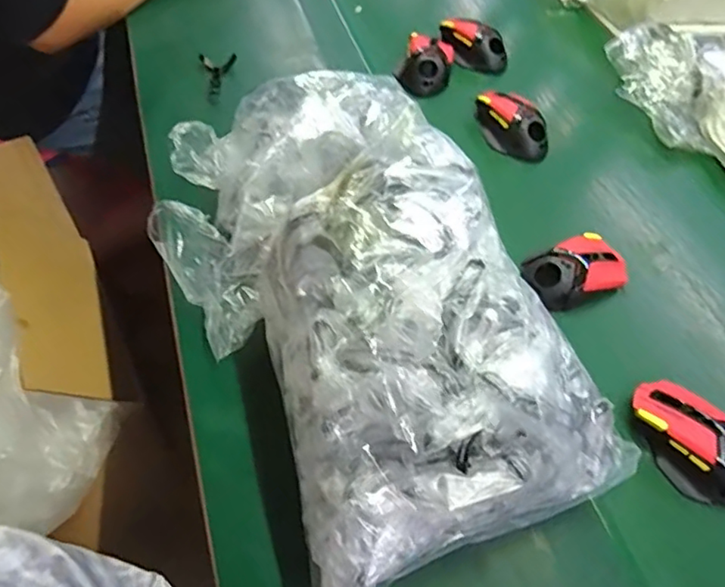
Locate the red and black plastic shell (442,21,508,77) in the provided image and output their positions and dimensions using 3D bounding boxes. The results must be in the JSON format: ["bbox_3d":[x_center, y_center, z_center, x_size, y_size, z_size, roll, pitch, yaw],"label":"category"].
[{"bbox_3d":[0.151,-0.350,0.813,0.109,0.045,0.051,39,61,20],"label":"red and black plastic shell"}]

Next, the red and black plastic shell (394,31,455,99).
[{"bbox_3d":[0.085,-0.311,0.785,0.071,0.045,0.084,15,56,5],"label":"red and black plastic shell"}]

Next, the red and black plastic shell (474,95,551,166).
[{"bbox_3d":[0.187,-0.211,0.722,0.056,0.046,0.105,-20,60,-17],"label":"red and black plastic shell"}]

